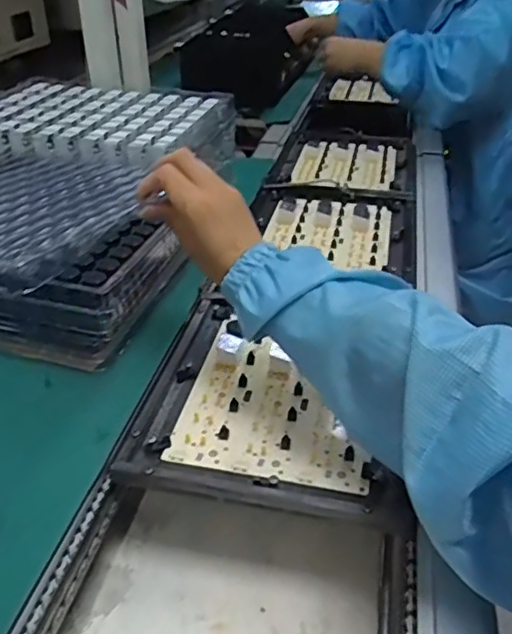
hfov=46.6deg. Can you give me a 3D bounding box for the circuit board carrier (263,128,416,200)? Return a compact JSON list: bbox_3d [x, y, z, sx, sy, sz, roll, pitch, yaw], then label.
[{"bbox_3d":[0.155,-0.269,1.017,0.227,0.014,0.280,6,36,11],"label":"circuit board carrier"}]

